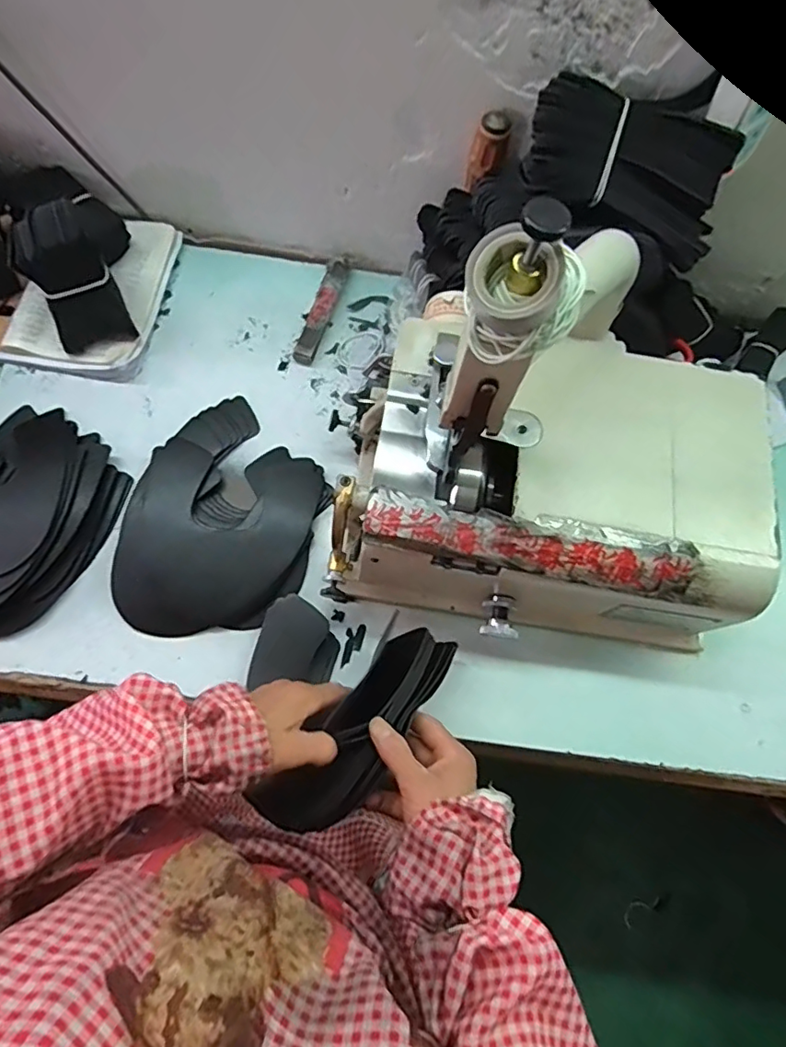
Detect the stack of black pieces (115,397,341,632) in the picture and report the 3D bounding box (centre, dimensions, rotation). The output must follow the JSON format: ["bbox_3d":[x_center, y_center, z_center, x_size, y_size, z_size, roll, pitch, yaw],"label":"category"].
[{"bbox_3d":[-0.177,-0.005,0.585,0.191,0.028,0.254,19,73,3],"label":"stack of black pieces"}]

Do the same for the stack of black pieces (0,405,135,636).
[{"bbox_3d":[-0.412,-0.022,0.570,0.233,0.039,0.224,34,74,7],"label":"stack of black pieces"}]

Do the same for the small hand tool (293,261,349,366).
[{"bbox_3d":[-0.086,-0.254,0.671,0.022,0.018,0.139,18,73,2],"label":"small hand tool"}]

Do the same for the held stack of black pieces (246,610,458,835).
[{"bbox_3d":[-0.023,0.163,0.457,0.069,0.056,0.199,39,68,10],"label":"held stack of black pieces"}]

